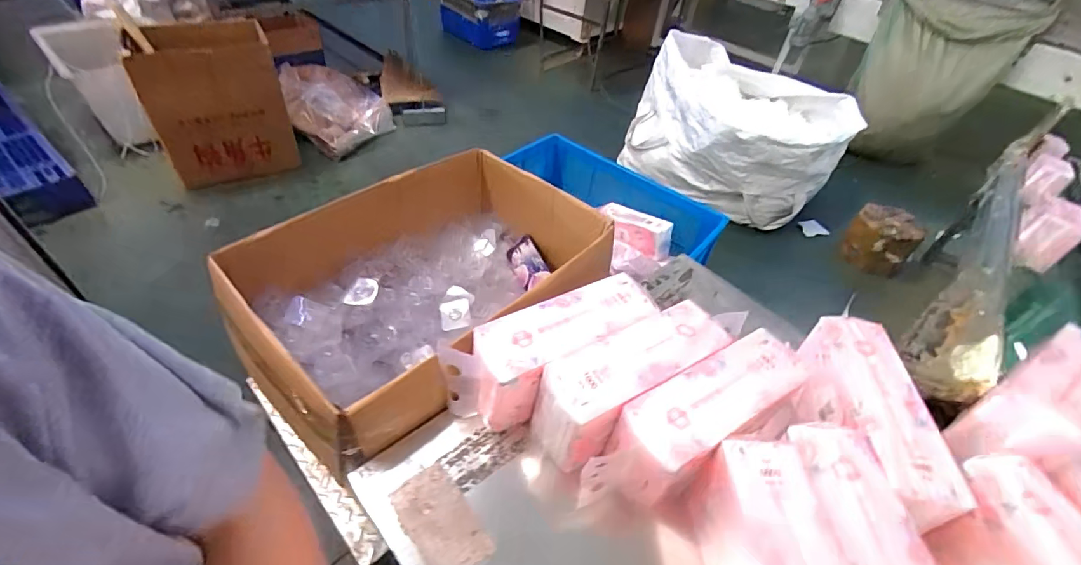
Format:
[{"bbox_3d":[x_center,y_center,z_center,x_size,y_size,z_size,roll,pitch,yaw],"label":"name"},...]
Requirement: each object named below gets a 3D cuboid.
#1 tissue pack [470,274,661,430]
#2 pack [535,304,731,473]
[{"bbox_3d":[0.028,0.094,0.660,0.261,0.123,0.090,-23,52,-27],"label":"tissue pack"},{"bbox_3d":[0.125,0.134,0.629,0.273,0.113,0.098,-21,51,-26],"label":"pack"}]

